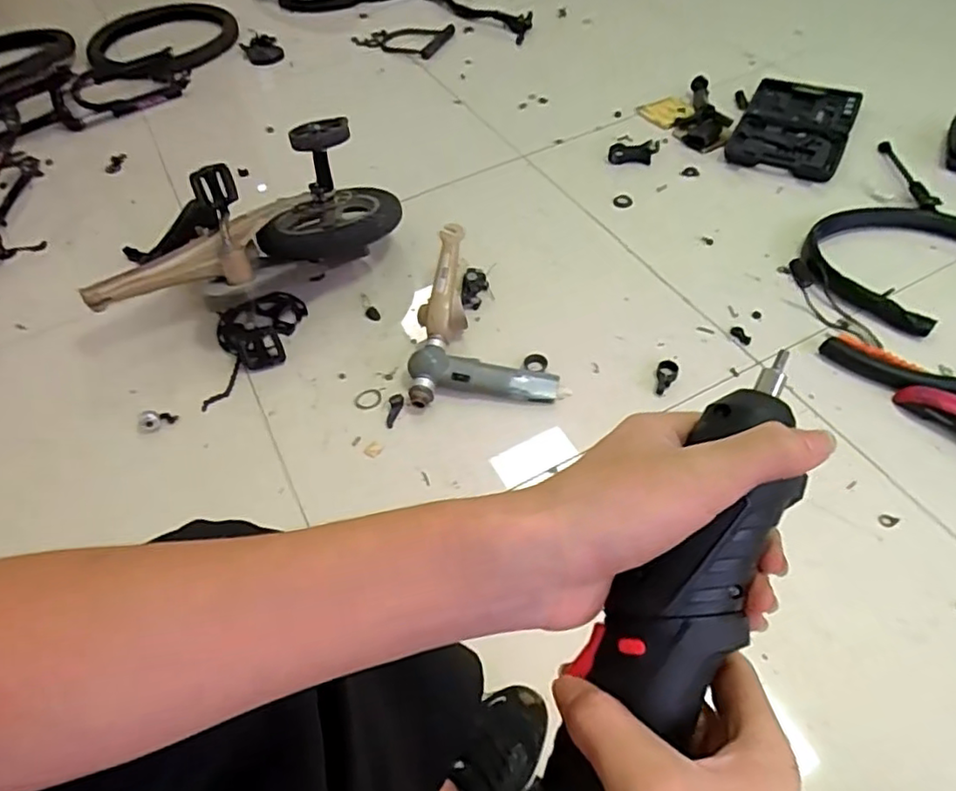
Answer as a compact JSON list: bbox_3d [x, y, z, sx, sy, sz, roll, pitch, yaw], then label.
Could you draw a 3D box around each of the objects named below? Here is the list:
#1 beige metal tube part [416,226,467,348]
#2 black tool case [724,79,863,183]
[{"bbox_3d":[-0.063,-0.206,1.168,0.088,0.076,0.243,1,69,6],"label":"beige metal tube part"},{"bbox_3d":[0.763,-0.649,1.521,0.245,0.032,0.408,22,57,21],"label":"black tool case"}]

